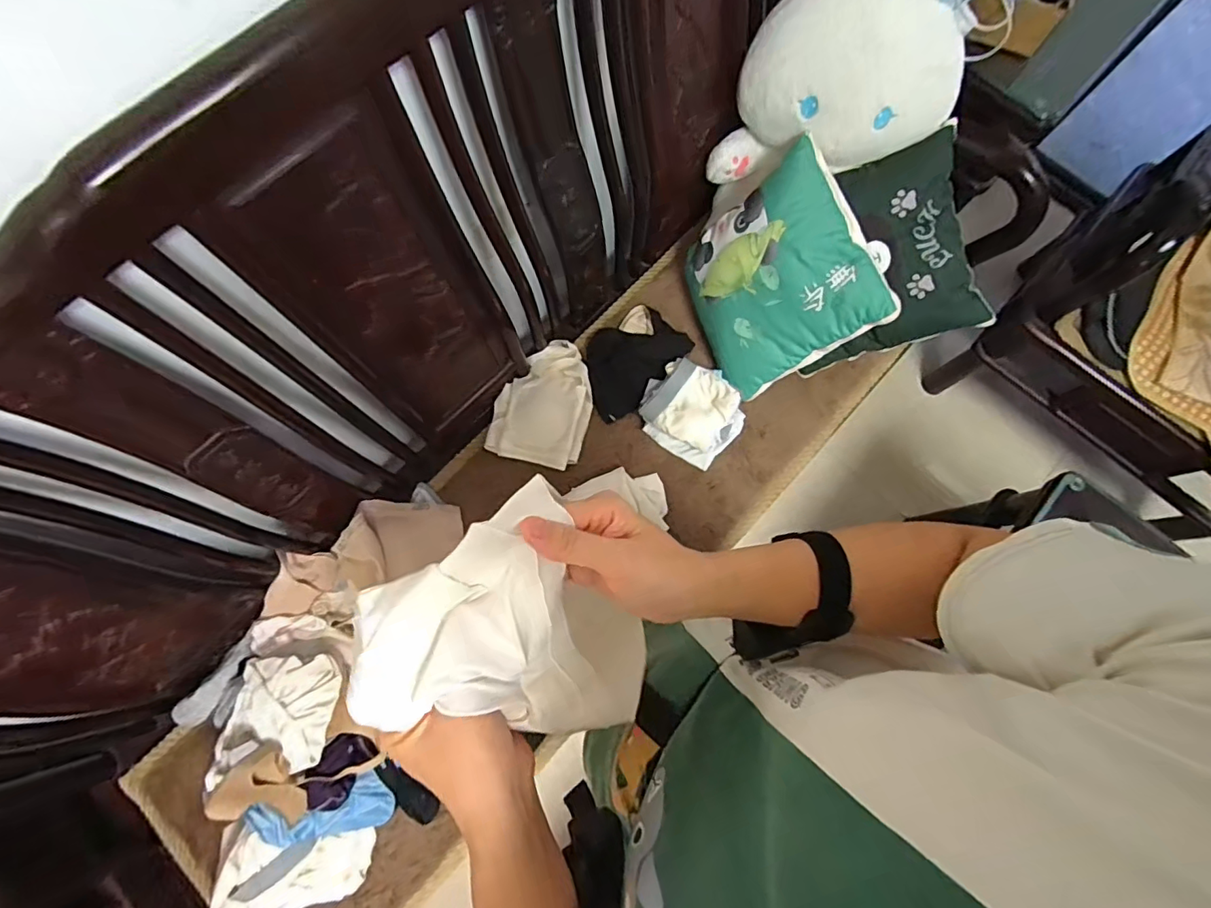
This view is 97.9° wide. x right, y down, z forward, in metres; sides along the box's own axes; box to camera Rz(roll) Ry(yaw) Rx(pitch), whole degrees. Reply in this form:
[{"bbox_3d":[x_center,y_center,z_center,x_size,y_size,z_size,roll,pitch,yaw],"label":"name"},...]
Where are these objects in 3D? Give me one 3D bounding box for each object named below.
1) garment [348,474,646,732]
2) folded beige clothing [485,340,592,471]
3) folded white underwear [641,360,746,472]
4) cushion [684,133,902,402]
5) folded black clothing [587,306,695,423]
[{"bbox_3d":[-0.060,0.126,0.325,0.154,0.094,0.146,-34,79,-8],"label":"garment"},{"bbox_3d":[-0.117,-0.103,1.010,0.178,0.048,0.246,14,77,3],"label":"folded beige clothing"},{"bbox_3d":[0.166,-0.086,0.997,0.186,0.048,0.178,42,80,9],"label":"folded white underwear"},{"bbox_3d":[0.297,-0.312,0.949,0.319,0.083,0.326,-31,79,36],"label":"cushion"},{"bbox_3d":[0.045,-0.193,1.029,0.160,0.034,0.229,43,80,9],"label":"folded black clothing"}]

